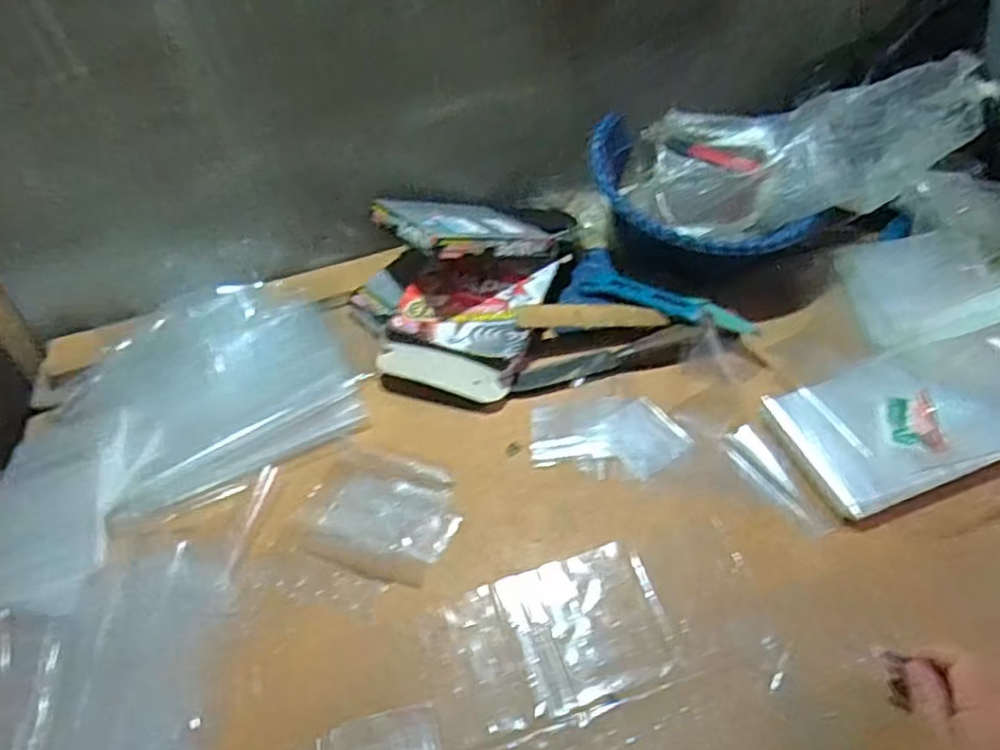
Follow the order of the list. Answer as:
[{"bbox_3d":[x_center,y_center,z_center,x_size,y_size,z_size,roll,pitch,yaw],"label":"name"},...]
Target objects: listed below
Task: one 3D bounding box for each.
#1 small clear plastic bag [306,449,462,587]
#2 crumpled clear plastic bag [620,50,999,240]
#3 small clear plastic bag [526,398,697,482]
[{"bbox_3d":[-0.100,0.118,0.592,0.128,0.009,0.108,14,55,16],"label":"small clear plastic bag"},{"bbox_3d":[0.287,-0.219,0.697,0.335,0.092,0.139,-4,47,36],"label":"crumpled clear plastic bag"},{"bbox_3d":[0.097,0.053,0.619,0.135,0.004,0.079,1,52,6],"label":"small clear plastic bag"}]

